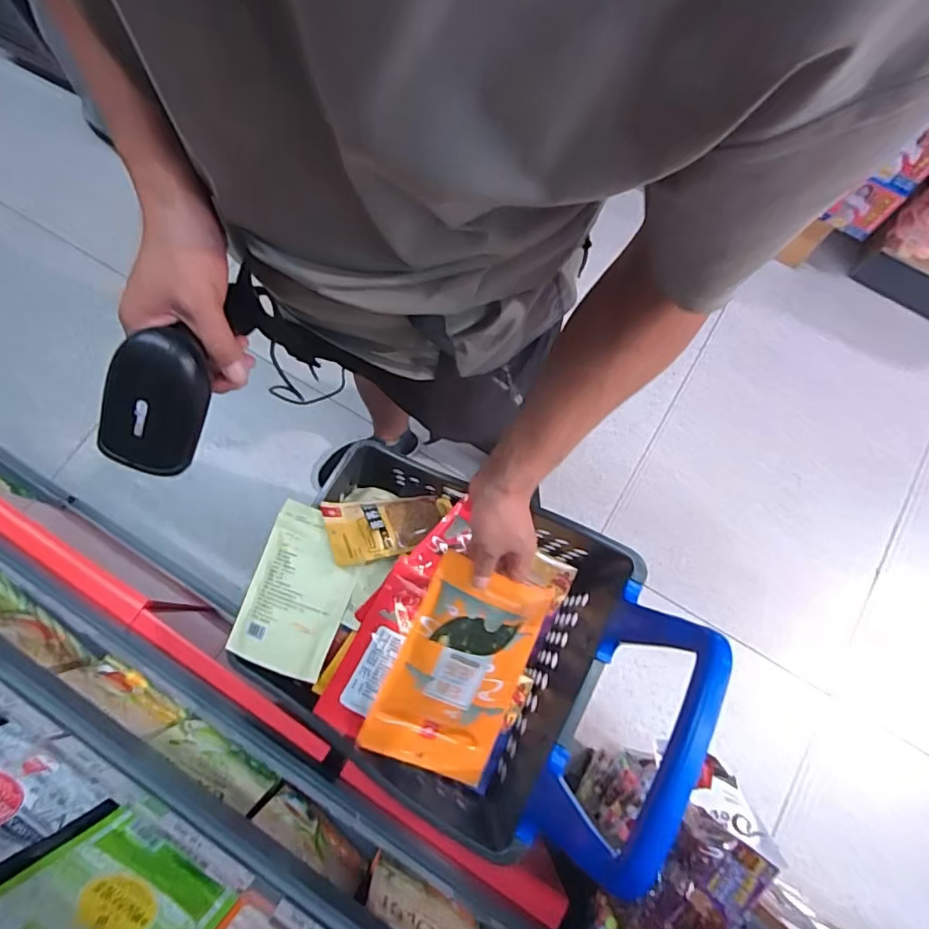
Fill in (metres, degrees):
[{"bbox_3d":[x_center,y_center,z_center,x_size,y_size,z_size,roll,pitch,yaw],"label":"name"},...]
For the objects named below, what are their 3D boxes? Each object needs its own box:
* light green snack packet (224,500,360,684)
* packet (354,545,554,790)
[{"bbox_3d":[-0.231,0.171,0.774,0.140,0.025,0.214,19,75,5],"label":"light green snack packet"},{"bbox_3d":[-0.008,0.219,0.604,0.137,0.036,0.222,24,93,-4],"label":"packet"}]

